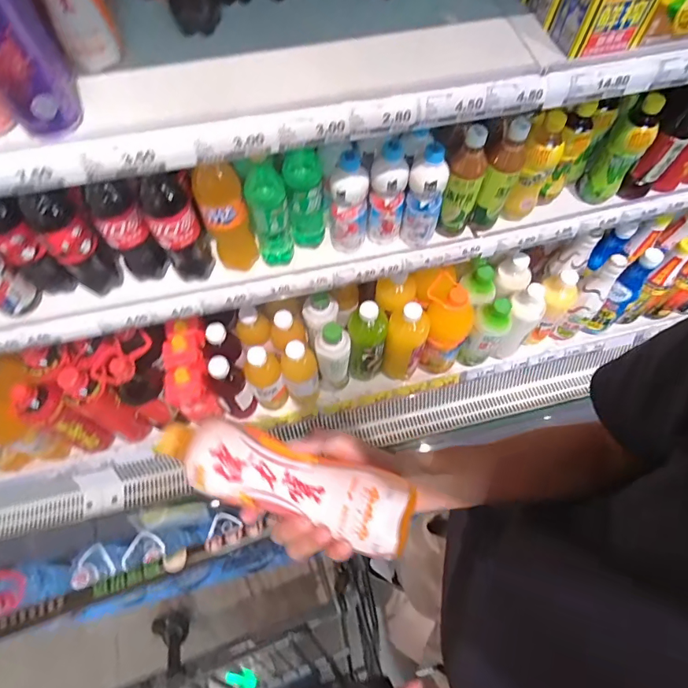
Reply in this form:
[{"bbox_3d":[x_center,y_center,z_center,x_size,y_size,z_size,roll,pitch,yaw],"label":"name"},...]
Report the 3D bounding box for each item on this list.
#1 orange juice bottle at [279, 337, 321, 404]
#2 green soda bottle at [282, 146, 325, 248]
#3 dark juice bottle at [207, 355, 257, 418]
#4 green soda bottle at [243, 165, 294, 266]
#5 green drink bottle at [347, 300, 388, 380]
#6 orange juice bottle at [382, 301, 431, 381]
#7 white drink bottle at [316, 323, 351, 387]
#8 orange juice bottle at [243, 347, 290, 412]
[{"bbox_3d":[-0.099,0.068,1.003,0.080,0.220,0.069,-8,64,-4],"label":"orange juice bottle"},{"bbox_3d":[-0.064,-0.236,0.748,0.059,0.171,0.065,-5,63,-2],"label":"green soda bottle"},{"bbox_3d":[-0.248,0.103,0.984,0.071,0.228,0.060,-20,65,-9],"label":"dark juice bottle"},{"bbox_3d":[-0.120,-0.200,0.735,0.059,0.186,0.058,-10,64,-4],"label":"green soda bottle"},{"bbox_3d":[0.052,0.000,1.021,0.081,0.274,0.080,0,63,0],"label":"green drink bottle"},{"bbox_3d":[0.143,-0.007,1.025,0.088,0.261,0.081,15,64,8],"label":"orange juice bottle"},{"bbox_3d":[-0.023,0.023,0.990,0.074,0.248,0.061,-9,64,-4],"label":"white drink bottle"},{"bbox_3d":[-0.177,0.085,1.010,0.077,0.213,0.076,0,63,0],"label":"orange juice bottle"}]

